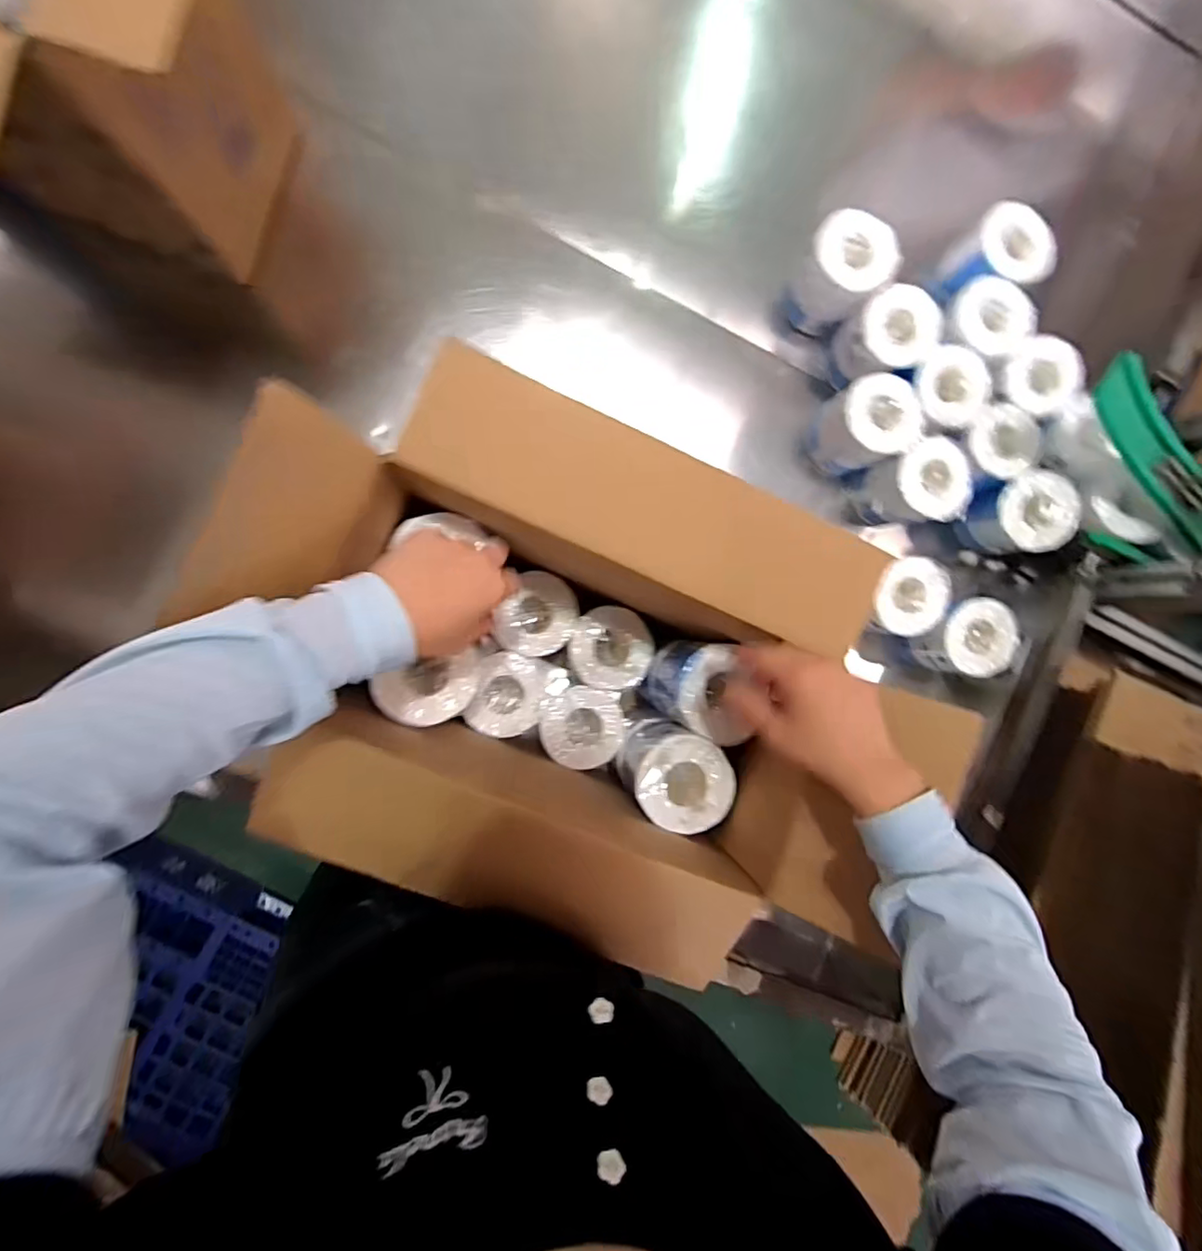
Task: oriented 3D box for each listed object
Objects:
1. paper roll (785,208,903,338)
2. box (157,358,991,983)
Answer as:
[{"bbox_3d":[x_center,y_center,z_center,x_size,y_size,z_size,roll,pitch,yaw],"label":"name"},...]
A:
[{"bbox_3d":[0.288,-0.433,0.733,0.091,0.116,0.095,0,92,-8],"label":"paper roll"},{"bbox_3d":[-0.009,0.062,0.534,0.497,0.271,0.359,18,89,-9],"label":"box"}]

